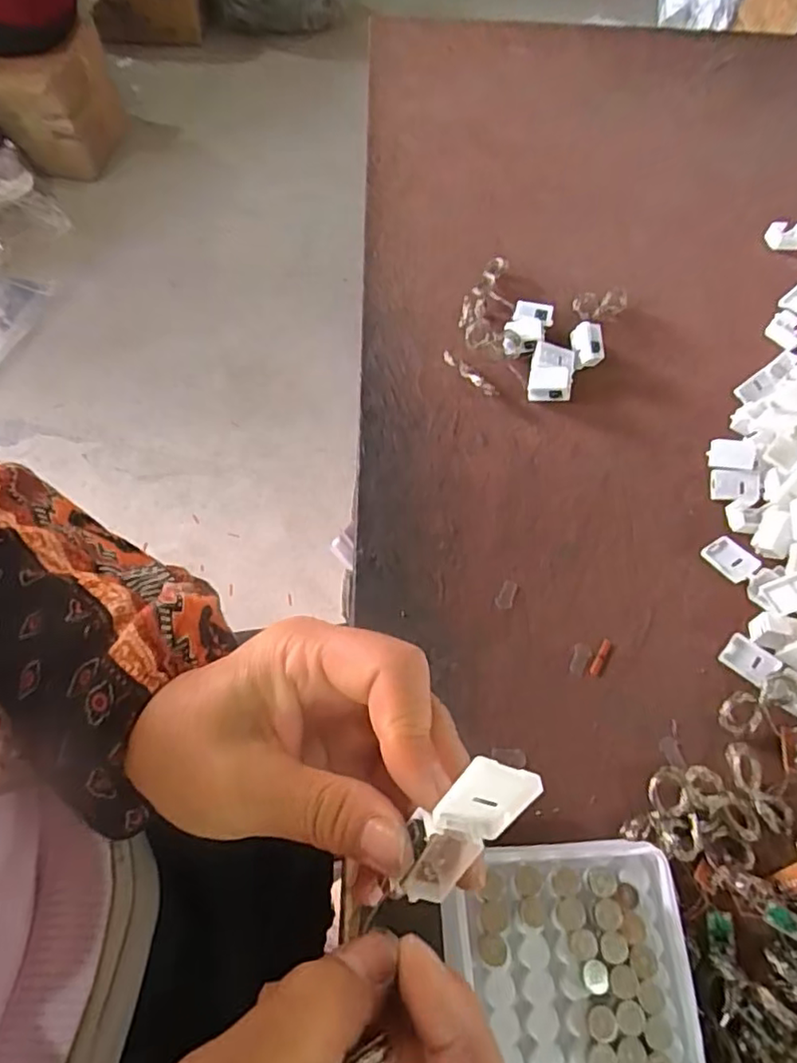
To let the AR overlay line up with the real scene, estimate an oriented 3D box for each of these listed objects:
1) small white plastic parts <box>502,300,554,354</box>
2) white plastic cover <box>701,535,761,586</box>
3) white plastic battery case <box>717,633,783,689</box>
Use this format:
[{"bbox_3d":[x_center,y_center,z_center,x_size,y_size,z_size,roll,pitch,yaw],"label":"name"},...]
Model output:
[{"bbox_3d":[0.089,-0.140,0.419,0.027,0.012,0.043,22,65,10],"label":"small white plastic parts"},{"bbox_3d":[0.198,0.016,0.362,0.021,0.006,0.028,-36,70,-17],"label":"white plastic cover"},{"bbox_3d":[0.193,0.070,0.333,0.026,0.004,0.020,41,70,17],"label":"white plastic battery case"}]

